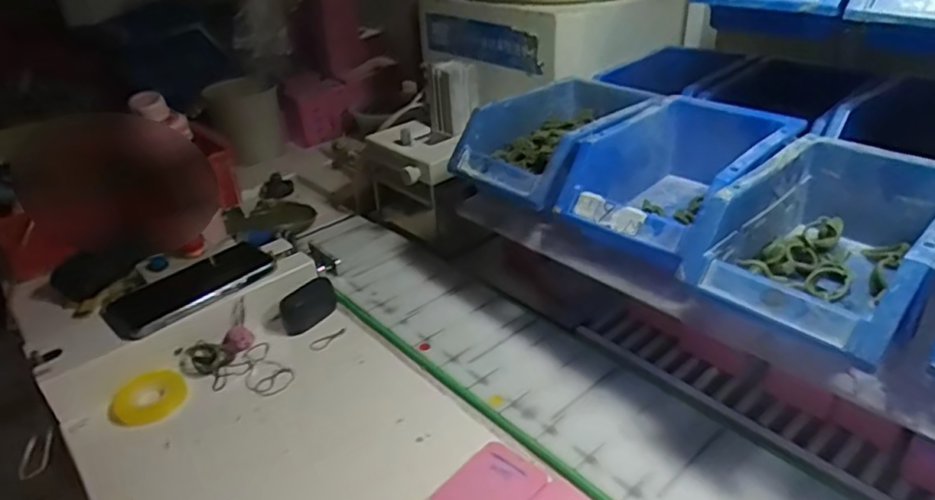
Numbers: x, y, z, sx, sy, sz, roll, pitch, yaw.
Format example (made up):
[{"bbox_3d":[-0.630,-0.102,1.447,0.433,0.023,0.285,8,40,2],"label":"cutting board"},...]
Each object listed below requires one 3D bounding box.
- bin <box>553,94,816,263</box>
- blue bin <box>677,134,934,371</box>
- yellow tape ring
[{"bbox_3d":[0.178,-0.062,0.510,0.129,0.080,0.199,23,40,37],"label":"bin"},{"bbox_3d":[0.242,-0.005,0.403,0.177,0.070,0.127,-29,39,-35],"label":"blue bin"},{"bbox_3d":[-0.278,0.130,0.529,0.061,0.013,0.055,-29,40,-32],"label":"yellow tape ring"}]

